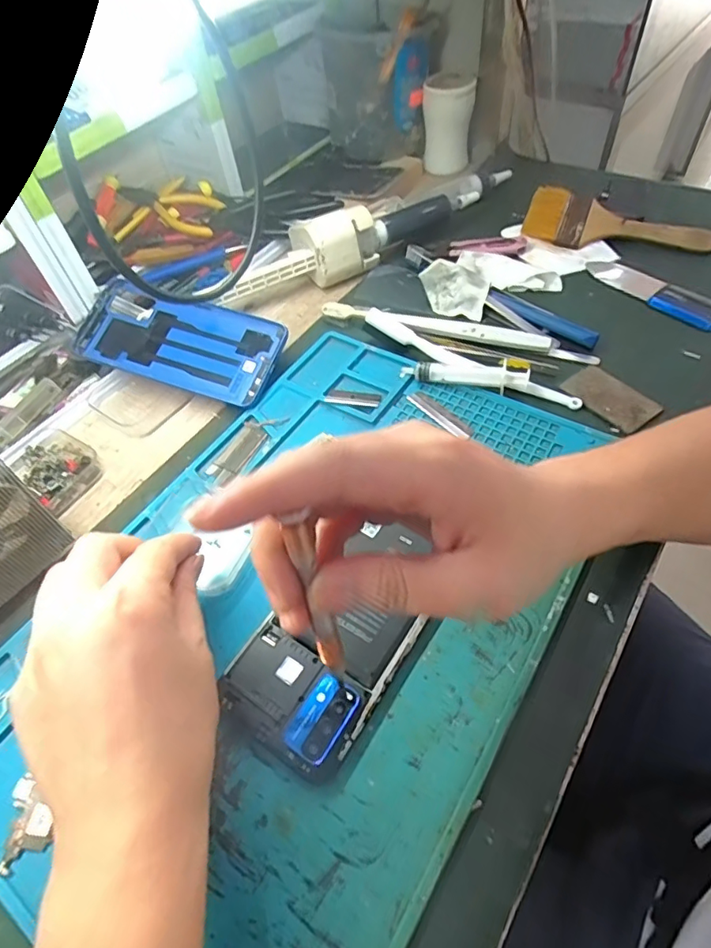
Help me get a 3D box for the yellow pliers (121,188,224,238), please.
[{"bbox_3d":[-0.186,-0.280,0.538,0.110,0.023,0.050,25,60,22],"label":"yellow pliers"}]

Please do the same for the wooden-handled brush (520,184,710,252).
[{"bbox_3d":[0.242,-0.231,0.485,0.169,0.022,0.059,24,59,21],"label":"wooden-handled brush"}]

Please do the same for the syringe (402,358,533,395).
[{"bbox_3d":[0.081,-0.075,0.377,0.091,0.018,0.030,-1,54,5],"label":"syringe"}]

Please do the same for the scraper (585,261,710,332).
[{"bbox_3d":[0.250,-0.155,0.438,0.032,0.007,0.121,-33,57,-17],"label":"scraper"}]

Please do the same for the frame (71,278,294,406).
[{"bbox_3d":[-0.141,-0.106,0.414,0.165,0.009,0.075,19,71,10],"label":"frame"}]

